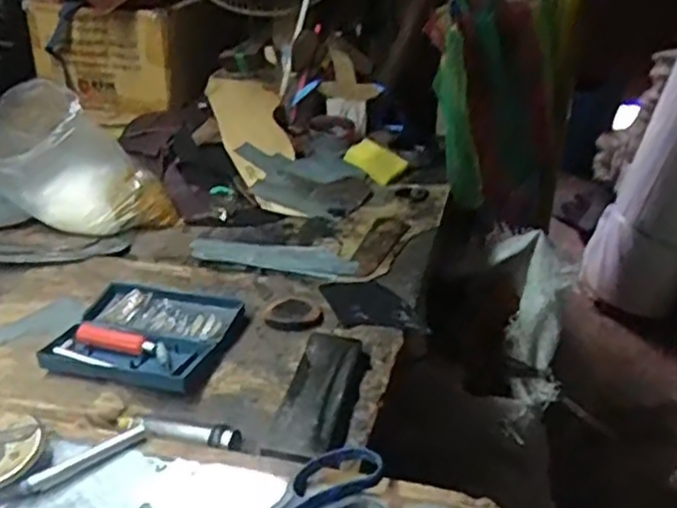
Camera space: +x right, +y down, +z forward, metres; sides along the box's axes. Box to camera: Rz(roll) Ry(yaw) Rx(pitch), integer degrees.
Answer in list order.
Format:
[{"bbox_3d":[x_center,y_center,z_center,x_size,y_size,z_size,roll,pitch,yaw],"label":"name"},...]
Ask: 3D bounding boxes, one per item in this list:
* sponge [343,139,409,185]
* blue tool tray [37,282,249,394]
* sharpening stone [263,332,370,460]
[{"bbox_3d":[0.056,-0.137,1.029,0.083,0.017,0.055,39,84,18],"label":"sponge"},{"bbox_3d":[-0.188,0.075,0.685,0.165,0.016,0.135,10,35,14],"label":"blue tool tray"},{"bbox_3d":[-0.015,0.121,0.605,0.060,0.017,0.161,8,34,11],"label":"sharpening stone"}]

